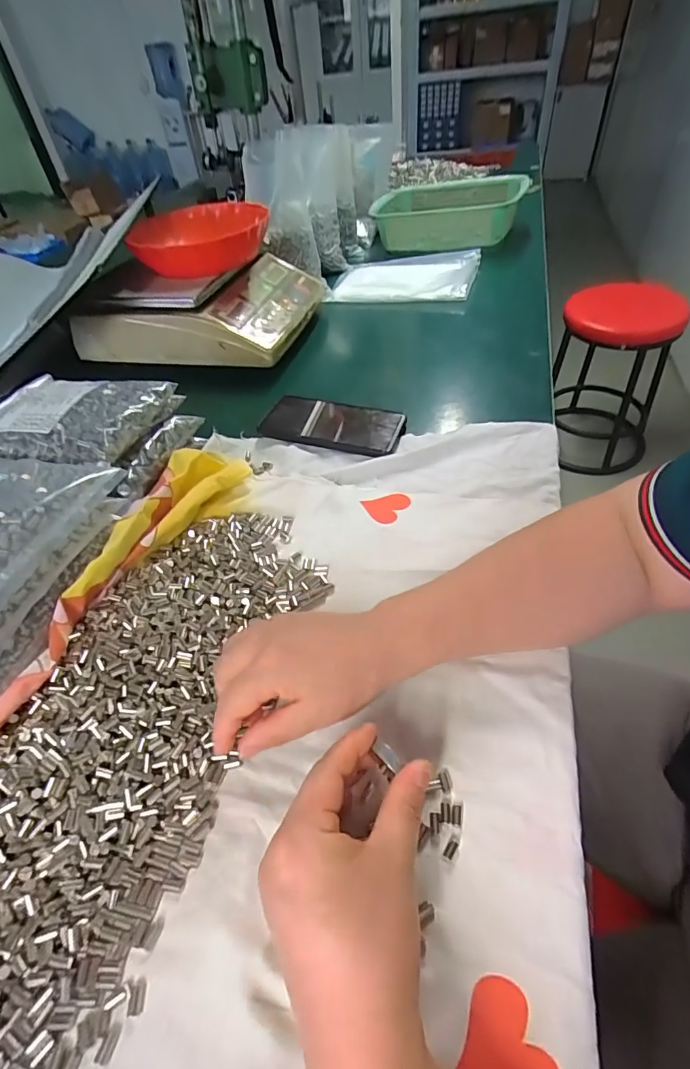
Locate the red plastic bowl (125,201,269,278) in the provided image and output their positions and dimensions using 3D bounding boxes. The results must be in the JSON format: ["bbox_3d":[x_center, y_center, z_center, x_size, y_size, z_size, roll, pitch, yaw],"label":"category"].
[{"bbox_3d":[-0.207,-0.443,0.698,0.178,0.062,0.173,-1,47,1],"label":"red plastic bowl"}]

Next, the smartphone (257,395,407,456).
[{"bbox_3d":[-0.014,-0.130,0.543,0.158,0.016,0.074,16,49,15],"label":"smartphone"}]

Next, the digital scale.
[{"bbox_3d":[-0.218,-0.365,0.730,0.318,0.091,0.253,9,48,10],"label":"digital scale"}]

